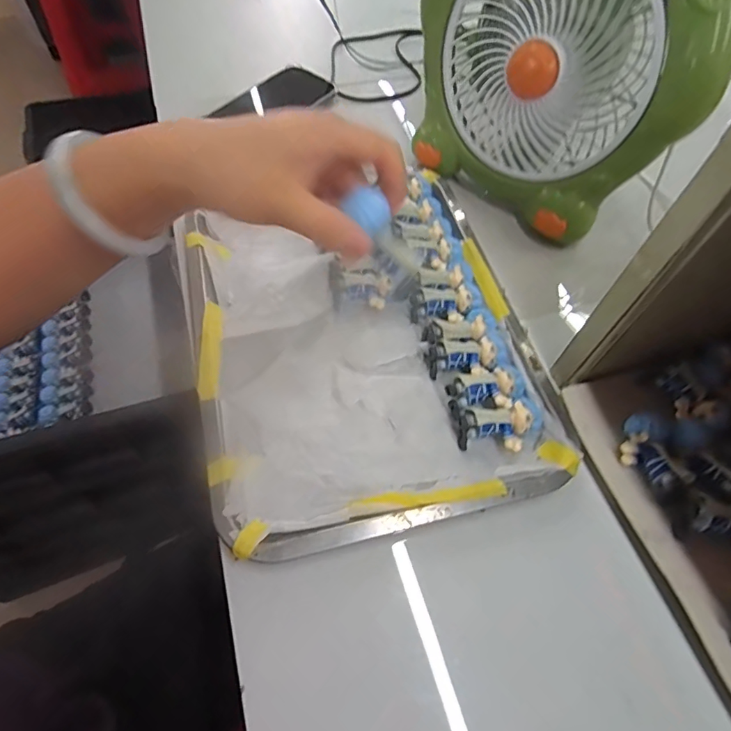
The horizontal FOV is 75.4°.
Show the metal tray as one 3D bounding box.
[{"bbox_3d":[-0.003,-0.025,0.383,0.255,0.034,0.306,-12,60,-10],"label":"metal tray"}]

